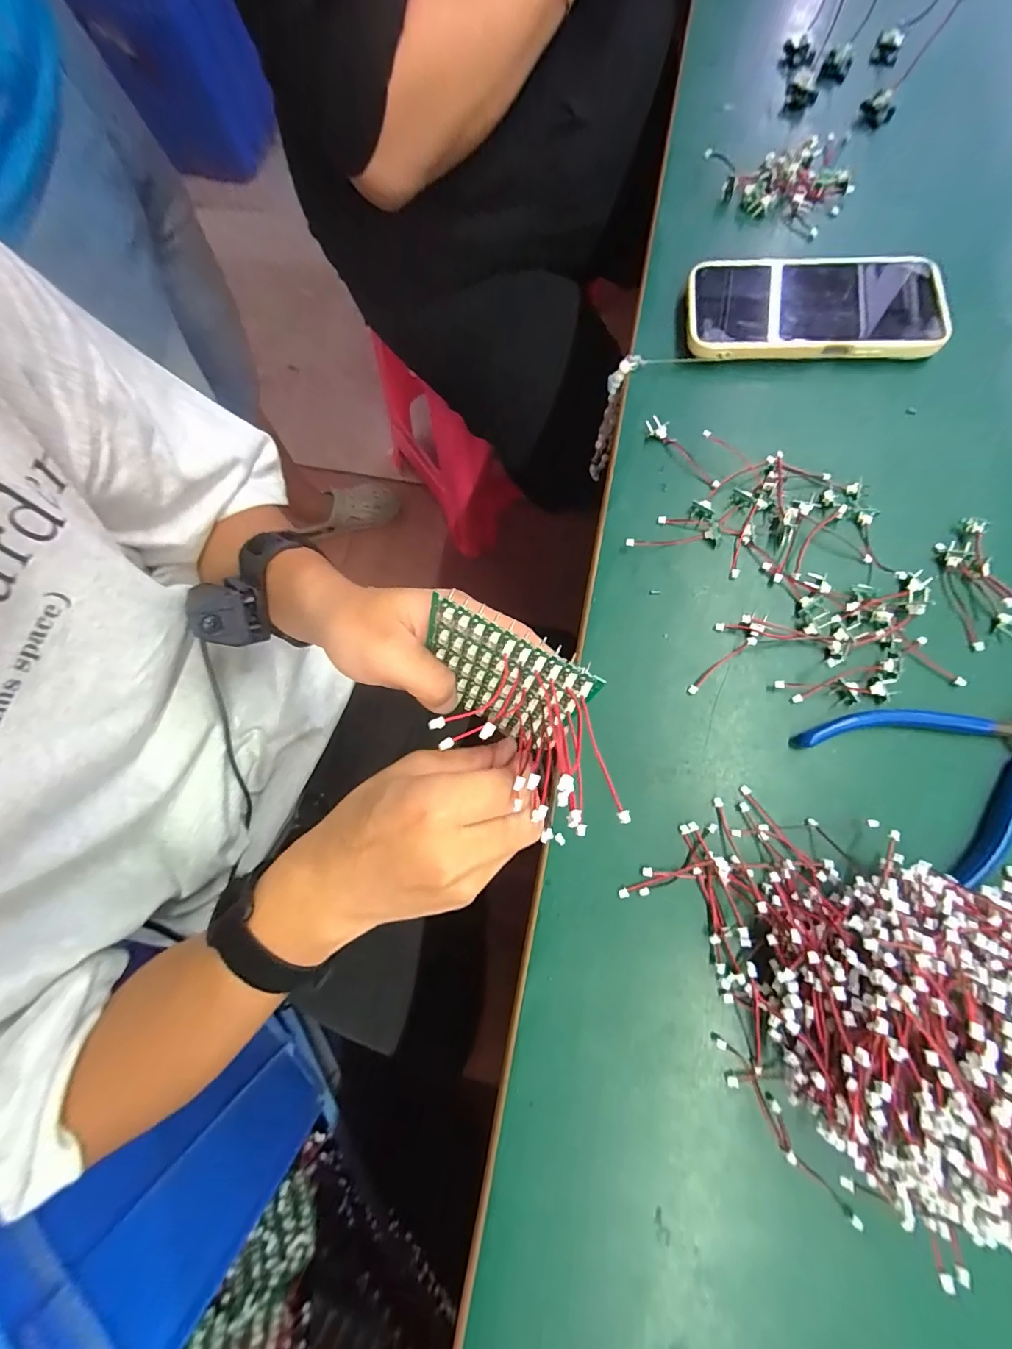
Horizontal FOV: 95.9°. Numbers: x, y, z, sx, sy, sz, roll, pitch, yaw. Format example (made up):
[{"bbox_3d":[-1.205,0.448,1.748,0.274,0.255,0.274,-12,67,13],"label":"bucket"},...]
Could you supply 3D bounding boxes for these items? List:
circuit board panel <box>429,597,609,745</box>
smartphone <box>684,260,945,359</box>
[{"bbox_3d":[-0.004,0.005,0.221,0.079,0.068,0.007,30,51,7],"label":"circuit board panel"},{"bbox_3d":[0.219,-0.263,0.324,0.174,0.018,0.082,3,76,4],"label":"smartphone"}]

